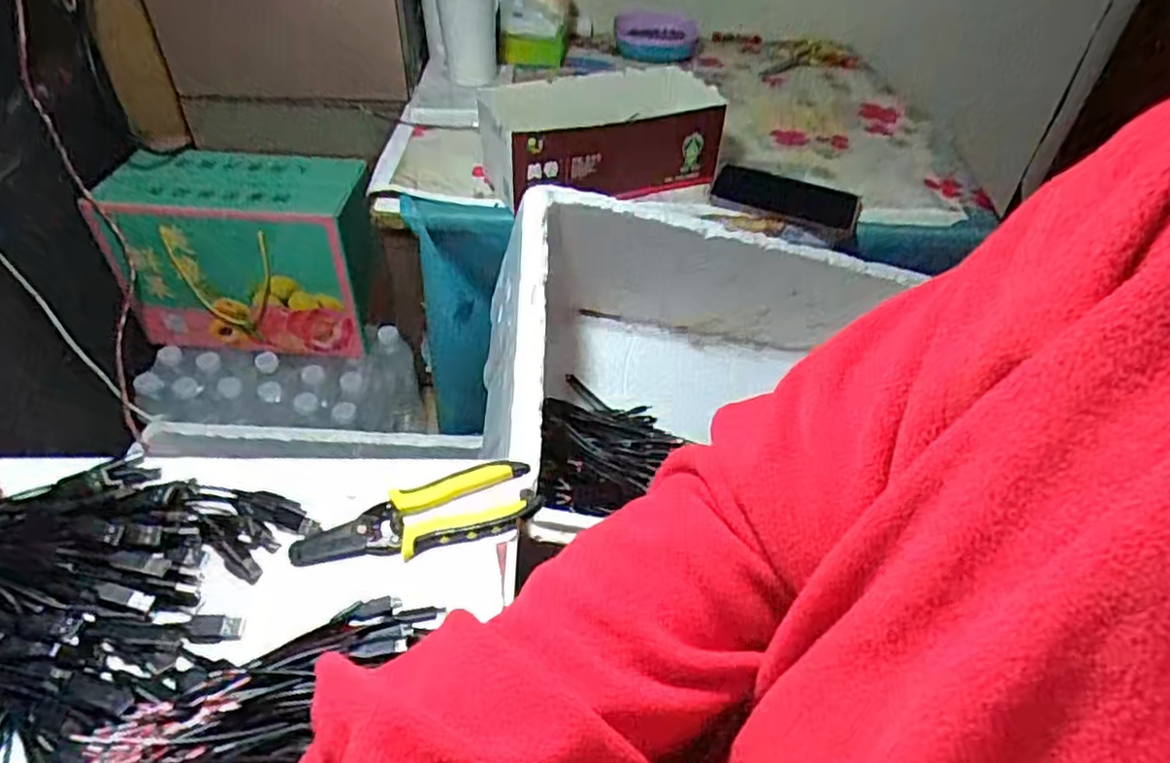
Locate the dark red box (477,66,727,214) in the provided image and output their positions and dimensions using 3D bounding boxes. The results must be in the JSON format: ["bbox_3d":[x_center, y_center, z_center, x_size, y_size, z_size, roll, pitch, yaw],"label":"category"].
[{"bbox_3d":[0.019,-0.280,0.809,0.269,0.107,0.141,-17,48,-21],"label":"dark red box"}]

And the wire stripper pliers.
[{"bbox_3d":[-0.117,0.095,0.500,0.171,0.017,0.058,-12,46,-16],"label":"wire stripper pliers"}]

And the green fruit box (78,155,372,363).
[{"bbox_3d":[-0.471,-0.175,1.008,0.321,0.245,0.133,4,44,-1],"label":"green fruit box"}]

